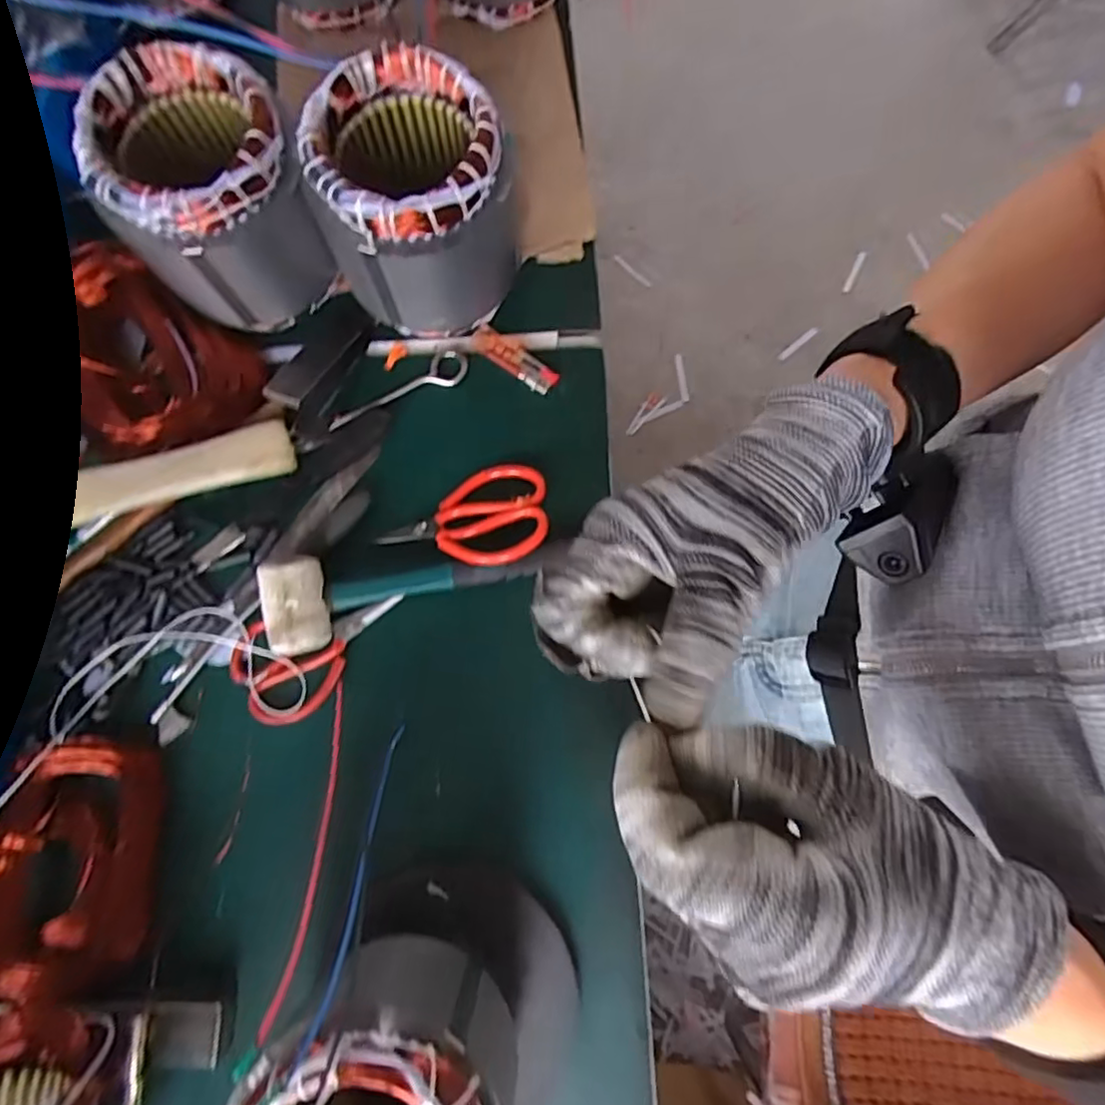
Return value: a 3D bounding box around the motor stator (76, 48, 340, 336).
[{"bbox_3d":[-0.265,-0.276,0.518,0.141,0.166,0.140,-28,80,-5],"label":"motor stator"}]

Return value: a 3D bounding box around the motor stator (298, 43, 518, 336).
[{"bbox_3d":[-0.108,-0.273,0.515,0.145,0.165,0.130,-8,79,-1],"label":"motor stator"}]

